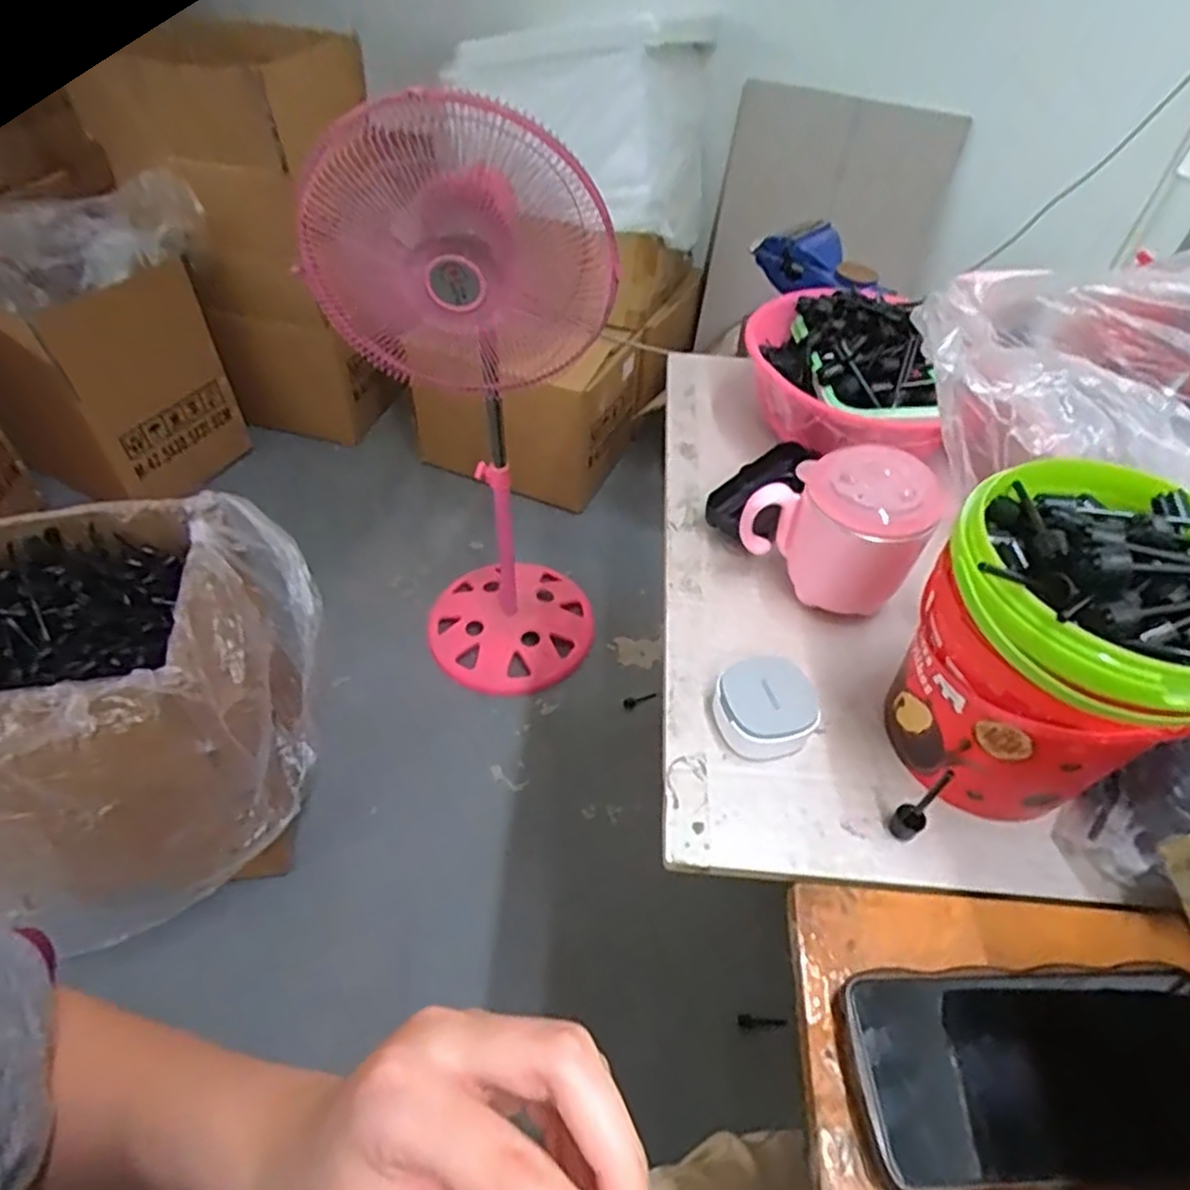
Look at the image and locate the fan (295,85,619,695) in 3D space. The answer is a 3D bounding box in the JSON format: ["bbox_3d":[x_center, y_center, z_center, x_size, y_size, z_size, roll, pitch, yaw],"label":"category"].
[{"bbox_3d":[-0.170,-0.250,1.082,0.329,0.910,0.327,-5,49,-7],"label":"fan"}]

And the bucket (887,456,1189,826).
[{"bbox_3d":[0.230,0.028,0.365,0.127,0.150,0.123,2,49,-2],"label":"bucket"}]

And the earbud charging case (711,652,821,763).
[{"bbox_3d":[0.098,0.066,0.422,0.050,0.034,0.049,-17,52,-17],"label":"earbud charging case"}]

